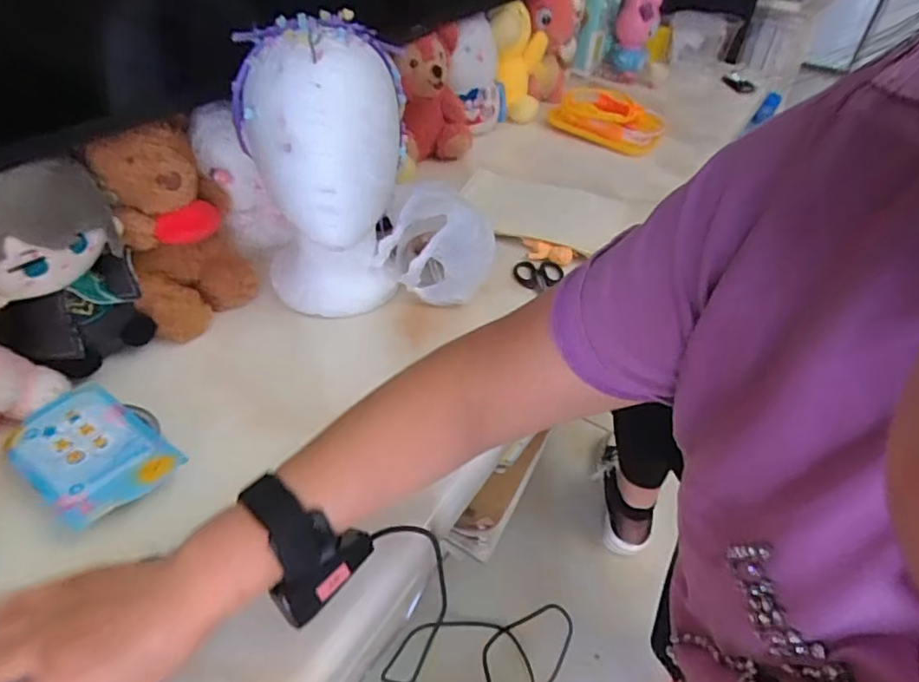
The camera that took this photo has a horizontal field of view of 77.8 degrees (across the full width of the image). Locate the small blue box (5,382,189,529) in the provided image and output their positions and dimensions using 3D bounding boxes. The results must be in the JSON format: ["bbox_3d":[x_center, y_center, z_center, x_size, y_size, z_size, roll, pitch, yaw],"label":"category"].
[{"bbox_3d":[-0.308,0.095,0.483,0.142,0.025,0.095,28,48,25],"label":"small blue box"}]

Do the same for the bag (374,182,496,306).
[{"bbox_3d":[-0.028,-0.109,0.684,0.137,0.107,0.111,7,41,1],"label":"bag"}]

